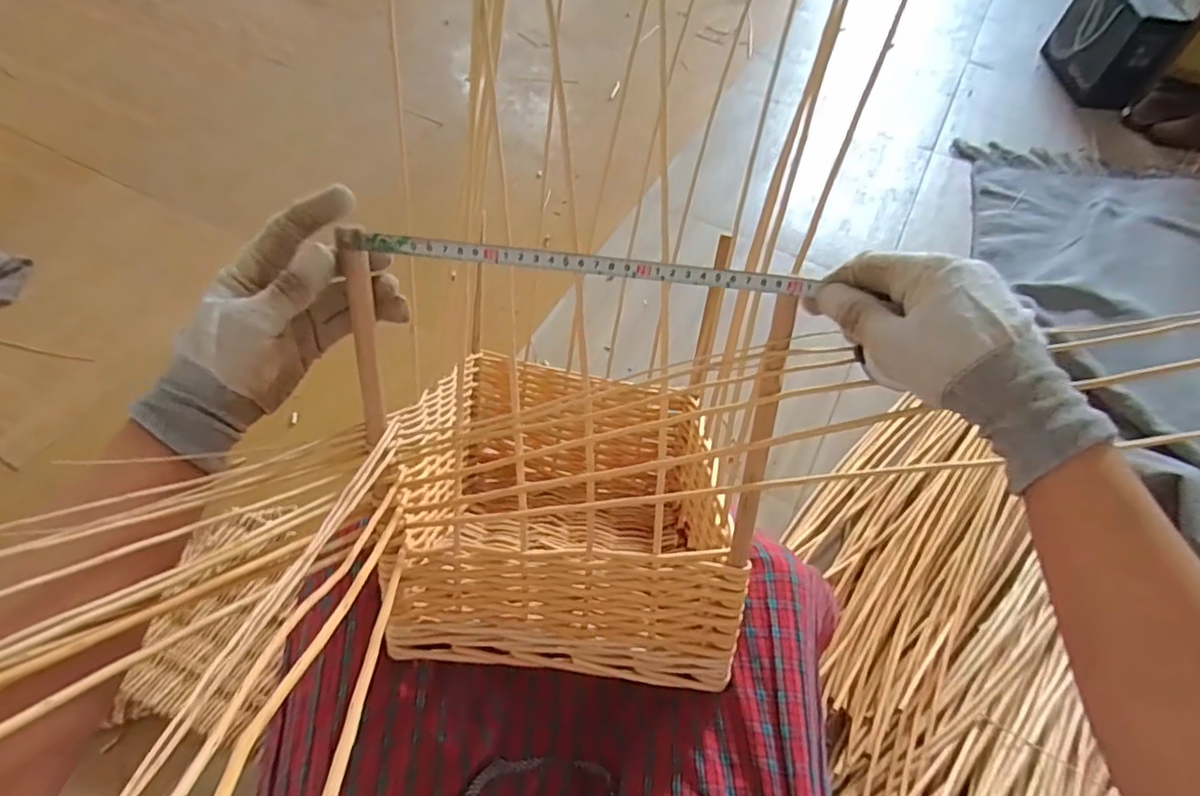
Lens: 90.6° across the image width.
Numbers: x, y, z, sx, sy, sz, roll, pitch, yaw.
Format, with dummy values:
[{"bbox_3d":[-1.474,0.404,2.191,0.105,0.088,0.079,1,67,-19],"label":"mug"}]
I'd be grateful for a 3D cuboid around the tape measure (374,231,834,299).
[{"bbox_3d":[-0.008,-0.087,0.389,0.287,0.011,0.010,6,57,-1],"label":"tape measure"}]

